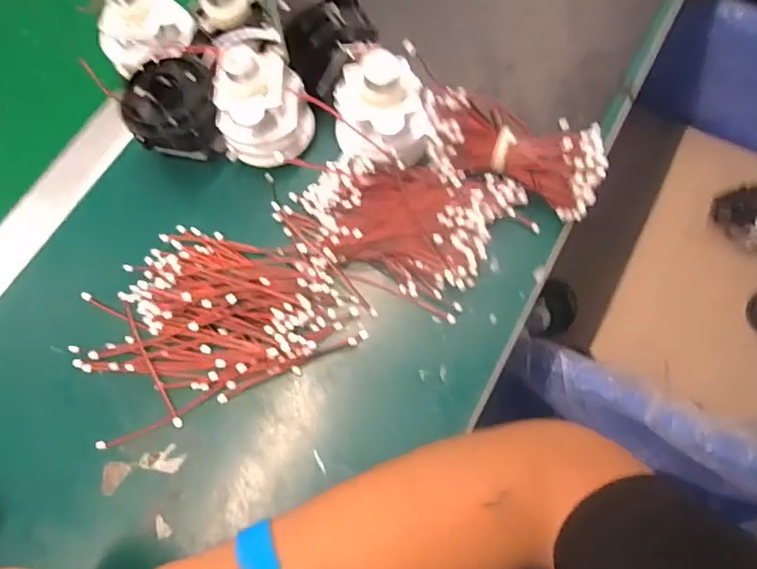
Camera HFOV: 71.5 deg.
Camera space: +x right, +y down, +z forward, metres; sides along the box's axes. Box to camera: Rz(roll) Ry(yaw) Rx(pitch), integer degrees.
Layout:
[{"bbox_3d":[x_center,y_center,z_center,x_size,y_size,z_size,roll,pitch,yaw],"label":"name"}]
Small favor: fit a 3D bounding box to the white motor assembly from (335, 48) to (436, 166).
[{"bbox_3d":[0.002,-0.120,0.379,0.066,0.086,0.062,-8,71,0],"label":"white motor assembly"}]

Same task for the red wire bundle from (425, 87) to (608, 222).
[{"bbox_3d":[0.094,-0.095,0.382,0.125,0.051,0.063,17,73,8],"label":"red wire bundle"}]

